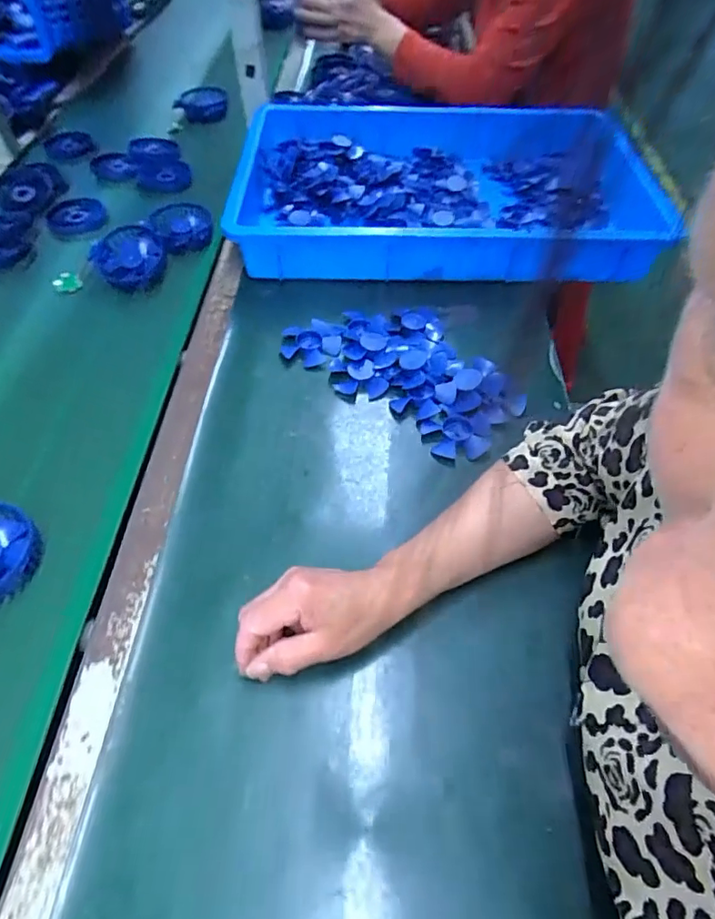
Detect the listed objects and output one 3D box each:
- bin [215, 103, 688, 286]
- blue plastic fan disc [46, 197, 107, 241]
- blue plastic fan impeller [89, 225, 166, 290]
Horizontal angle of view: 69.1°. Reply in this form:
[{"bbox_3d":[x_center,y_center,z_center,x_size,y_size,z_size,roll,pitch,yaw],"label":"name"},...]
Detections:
[{"bbox_3d":[0.123,-0.407,0.782,0.562,0.095,0.387,1,55,3],"label":"bin"},{"bbox_3d":[-0.426,-0.367,0.787,0.085,0.019,0.094,-25,58,-14],"label":"blue plastic fan disc"},{"bbox_3d":[-0.302,-0.268,0.692,0.092,0.038,0.083,-22,58,-19],"label":"blue plastic fan impeller"}]

